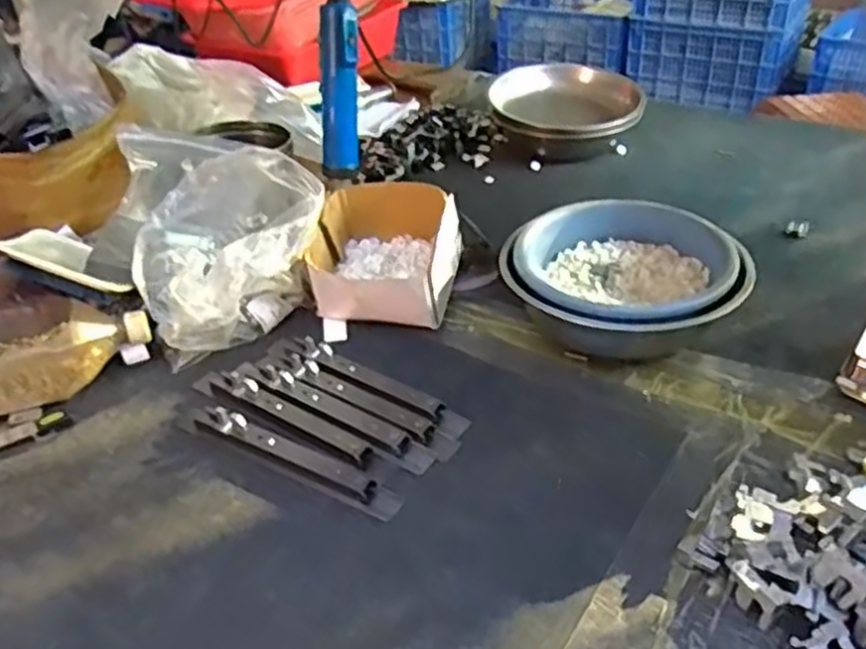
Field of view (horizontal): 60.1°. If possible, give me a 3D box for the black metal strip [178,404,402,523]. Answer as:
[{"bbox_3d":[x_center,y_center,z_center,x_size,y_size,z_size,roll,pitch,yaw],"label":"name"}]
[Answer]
[{"bbox_3d":[-0.120,0.099,0.584,0.215,0.019,0.025,17,39,27],"label":"black metal strip"}]

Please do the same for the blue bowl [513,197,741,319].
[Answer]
[{"bbox_3d":[0.178,-0.040,0.711,0.197,0.080,0.180,6,35,13],"label":"blue bowl"}]

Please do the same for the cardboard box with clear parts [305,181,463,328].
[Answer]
[{"bbox_3d":[-0.046,-0.072,0.765,0.137,0.088,0.157,3,34,9],"label":"cardboard box with clear parts"}]

